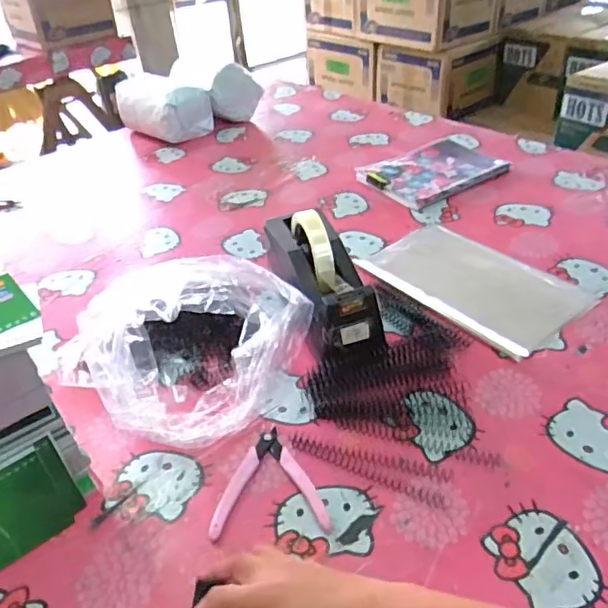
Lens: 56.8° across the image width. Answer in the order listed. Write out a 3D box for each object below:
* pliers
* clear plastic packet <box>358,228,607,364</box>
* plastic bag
[{"bbox_3d":[-0.028,0.157,0.508,0.099,0.010,0.107,-3,38,3],"label":"pliers"},{"bbox_3d":[0.203,-0.029,0.706,0.158,0.014,0.255,-34,46,-31],"label":"clear plastic packet"},{"bbox_3d":[-0.113,0.046,0.572,0.181,0.119,0.188,26,48,33],"label":"plastic bag"}]

